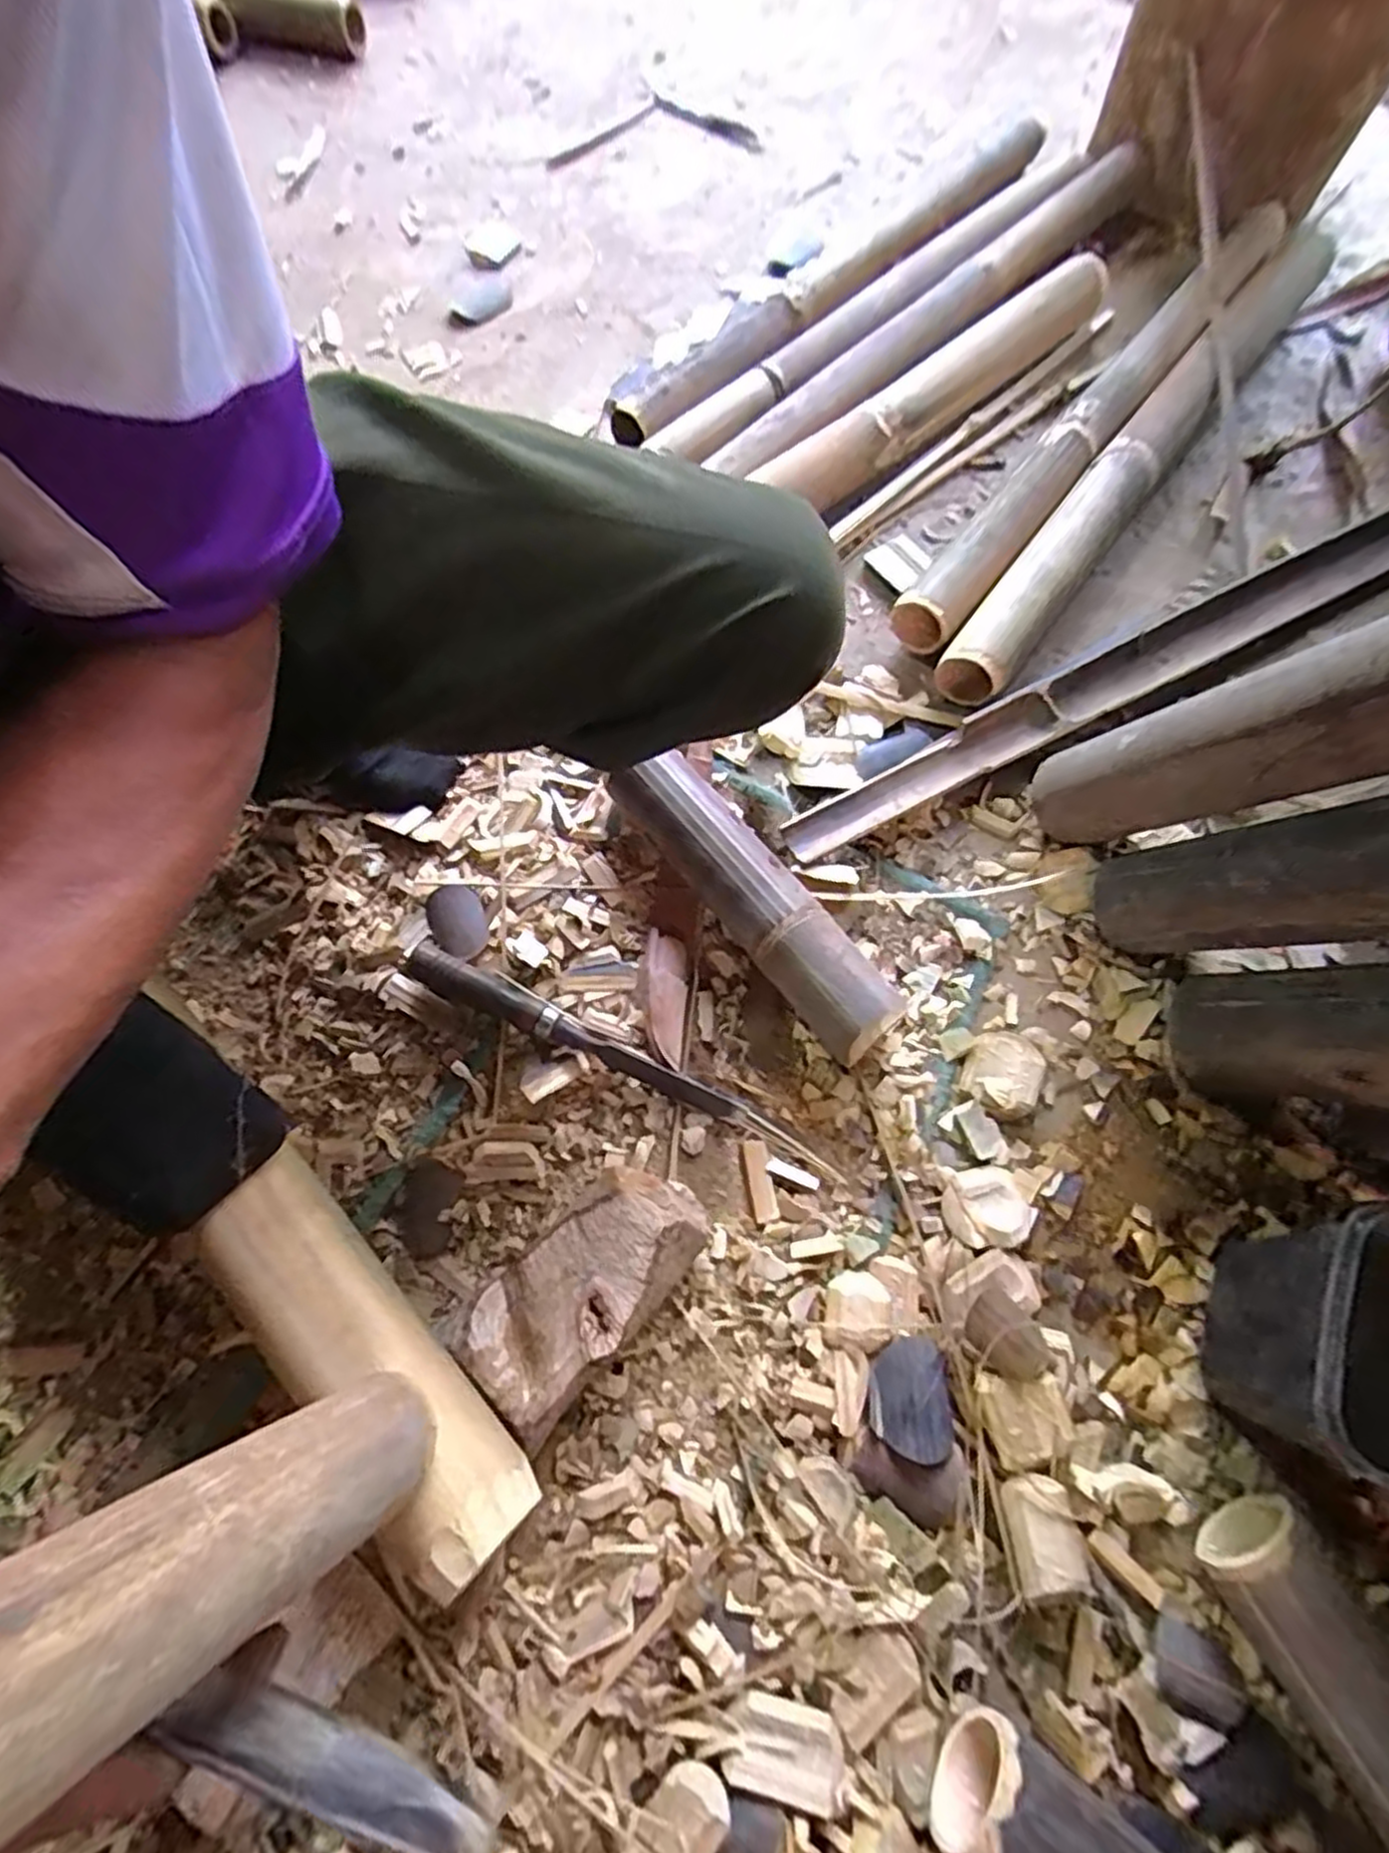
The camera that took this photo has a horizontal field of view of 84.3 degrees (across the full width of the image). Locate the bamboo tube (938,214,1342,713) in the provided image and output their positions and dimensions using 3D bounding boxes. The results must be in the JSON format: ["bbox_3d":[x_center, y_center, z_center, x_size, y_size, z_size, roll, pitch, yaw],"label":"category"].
[{"bbox_3d":[0.407,-0.432,0.672,0.061,0.059,0.642,36,73,15],"label":"bamboo tube"}]

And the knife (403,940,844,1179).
[{"bbox_3d":[-0.053,0.084,0.503,0.307,0.027,0.023,24,71,11],"label":"knife"}]

